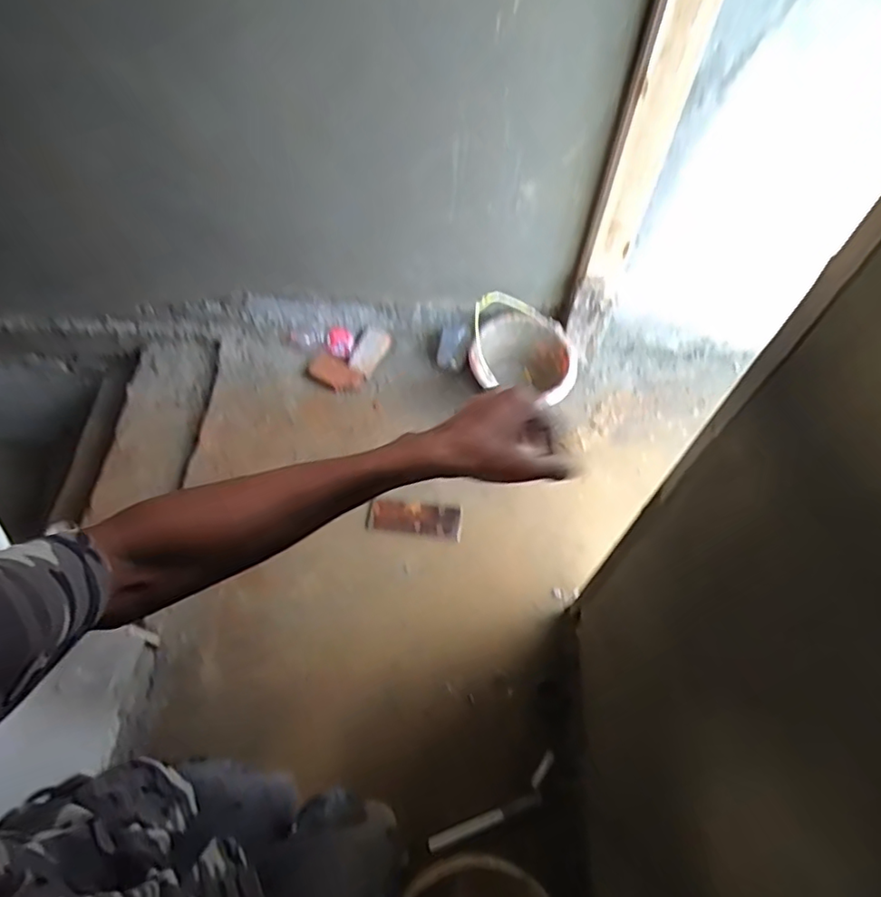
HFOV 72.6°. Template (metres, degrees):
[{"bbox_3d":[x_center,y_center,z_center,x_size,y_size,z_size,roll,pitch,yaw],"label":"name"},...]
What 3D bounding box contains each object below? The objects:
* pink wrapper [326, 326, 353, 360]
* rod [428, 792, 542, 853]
[{"bbox_3d":[-0.305,-0.324,1.834,0.084,0.053,0.081,-9,60,-6],"label":"pink wrapper"},{"bbox_3d":[0.097,0.803,1.292,0.256,0.018,0.028,-17,61,-11],"label":"rod"}]

